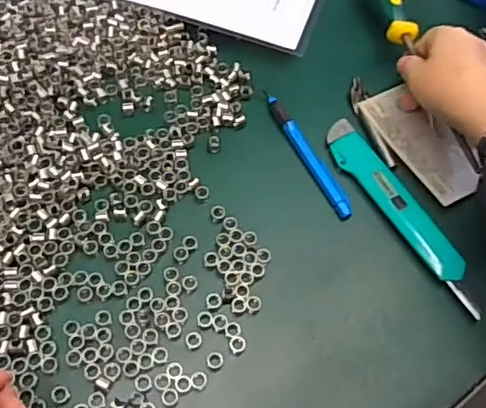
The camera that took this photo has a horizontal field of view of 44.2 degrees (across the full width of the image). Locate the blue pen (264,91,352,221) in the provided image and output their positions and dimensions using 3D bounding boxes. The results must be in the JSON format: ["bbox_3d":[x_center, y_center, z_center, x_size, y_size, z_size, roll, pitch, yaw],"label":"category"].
[{"bbox_3d":[0.050,-0.039,0.459,0.013,0.007,0.118,-24,66,-15],"label":"blue pen"}]

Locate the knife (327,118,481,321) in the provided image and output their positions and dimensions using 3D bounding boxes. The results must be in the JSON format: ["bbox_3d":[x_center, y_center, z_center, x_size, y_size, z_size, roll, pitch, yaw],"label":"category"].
[{"bbox_3d":[0.116,0.006,0.437,0.027,0.008,0.169,-28,67,-16],"label":"knife"}]

